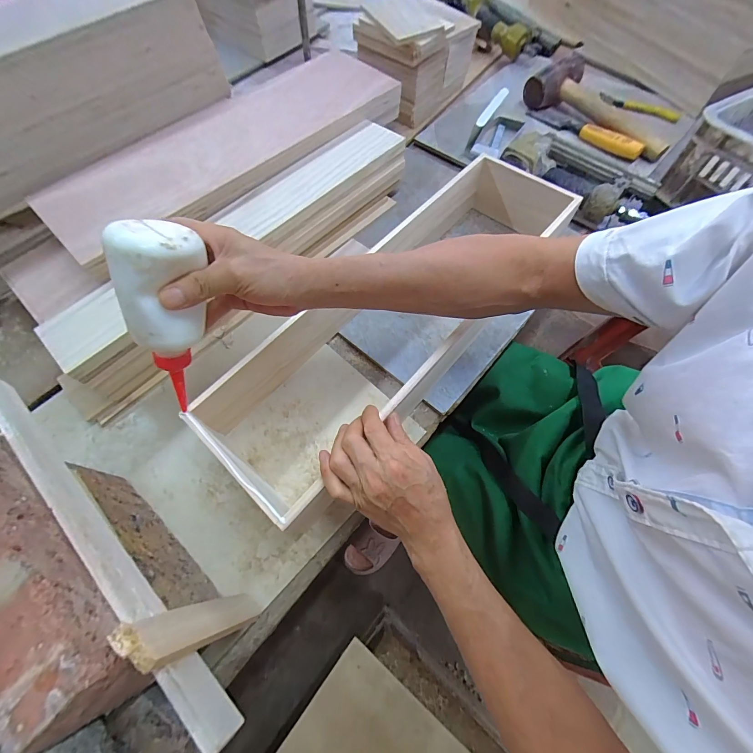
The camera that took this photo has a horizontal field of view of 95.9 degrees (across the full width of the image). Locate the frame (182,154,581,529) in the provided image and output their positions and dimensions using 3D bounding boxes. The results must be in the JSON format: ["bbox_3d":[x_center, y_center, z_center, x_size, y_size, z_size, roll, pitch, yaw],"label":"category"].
[{"bbox_3d":[0.044,-0.093,0.453,0.168,0.095,0.574,38,72,17],"label":"frame"}]

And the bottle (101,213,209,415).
[{"bbox_3d":[-0.175,-0.038,0.290,0.044,0.171,0.057,22,38,11],"label":"bottle"}]

